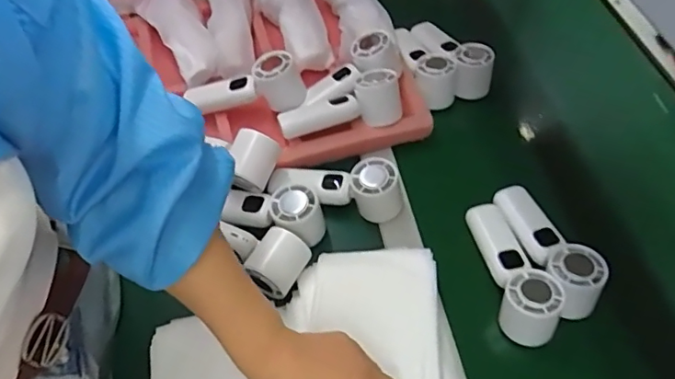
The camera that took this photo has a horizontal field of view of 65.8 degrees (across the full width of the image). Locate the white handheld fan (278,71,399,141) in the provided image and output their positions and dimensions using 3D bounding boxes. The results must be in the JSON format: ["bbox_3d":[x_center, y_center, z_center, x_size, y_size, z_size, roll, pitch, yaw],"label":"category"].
[{"bbox_3d":[0.001,-0.105,0.643,0.150,0.050,0.062,-10,54,-4],"label":"white handheld fan"}]

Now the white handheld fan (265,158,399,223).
[{"bbox_3d":[-0.004,-0.001,0.607,0.155,0.057,0.051,3,55,6],"label":"white handheld fan"}]

